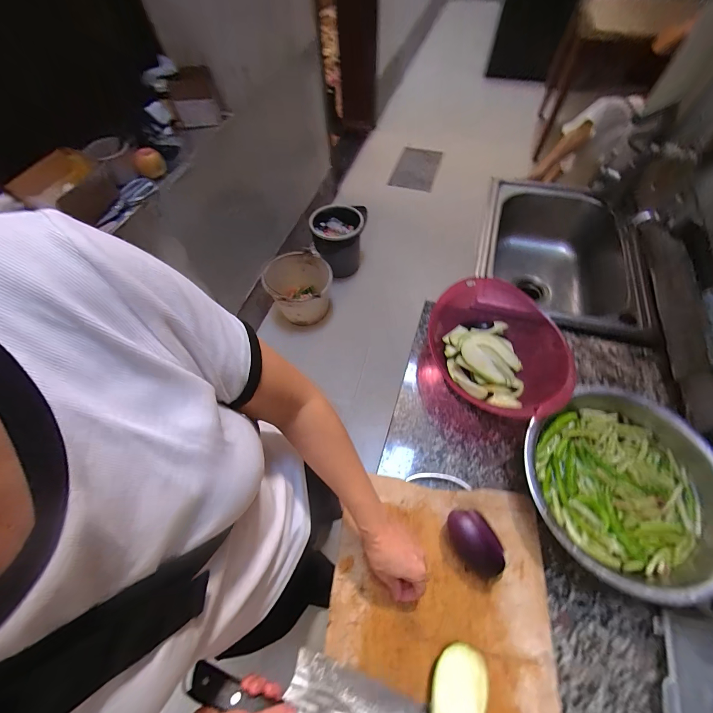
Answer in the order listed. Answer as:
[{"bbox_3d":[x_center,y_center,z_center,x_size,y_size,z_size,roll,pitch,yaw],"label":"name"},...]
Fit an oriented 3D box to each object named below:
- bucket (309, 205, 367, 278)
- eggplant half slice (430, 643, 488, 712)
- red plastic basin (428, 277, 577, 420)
[{"bbox_3d":[-0.095,-0.593,1.652,0.281,0.298,0.242,4,62,5],"label":"bucket"},{"bbox_3d":[0.119,0.416,0.383,0.061,0.033,0.109,25,65,15],"label":"eggplant half slice"},{"bbox_3d":[0.260,-0.020,0.604,0.244,0.109,0.269,31,67,18],"label":"red plastic basin"}]

